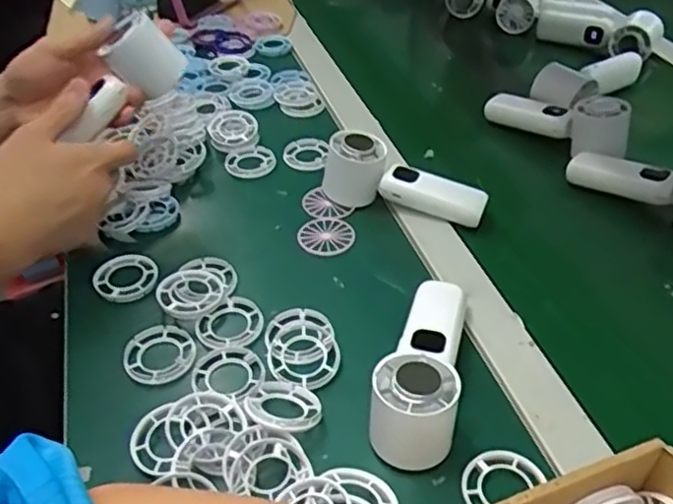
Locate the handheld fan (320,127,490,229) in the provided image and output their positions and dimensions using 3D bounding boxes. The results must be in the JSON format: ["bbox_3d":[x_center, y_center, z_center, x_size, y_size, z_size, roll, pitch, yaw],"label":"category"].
[{"bbox_3d":[0.062,-0.068,0.619,0.150,0.060,0.057,20,46,26],"label":"handheld fan"}]

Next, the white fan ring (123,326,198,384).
[{"bbox_3d":[-0.133,0.075,0.497,0.051,0.011,0.049,-3,41,2],"label":"white fan ring"}]

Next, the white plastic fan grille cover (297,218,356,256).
[{"bbox_3d":[-0.009,-0.017,0.606,0.047,0.005,0.050,15,45,21],"label":"white plastic fan grille cover"}]

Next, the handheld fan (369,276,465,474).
[{"bbox_3d":[0.062,0.068,0.457,0.050,0.048,0.155,7,42,13],"label":"handheld fan"}]

